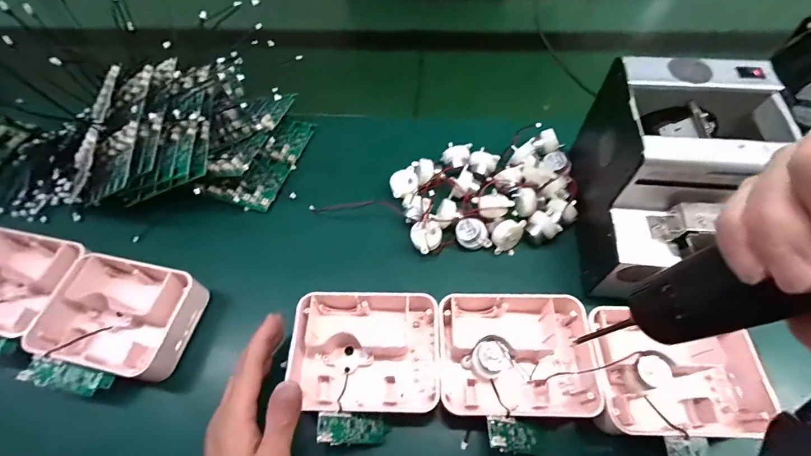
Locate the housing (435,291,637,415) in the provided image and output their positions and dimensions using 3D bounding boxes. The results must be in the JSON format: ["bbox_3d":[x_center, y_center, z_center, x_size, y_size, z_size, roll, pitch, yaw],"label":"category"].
[{"bbox_3d":[0.105,0.109,0.335,0.147,0.046,0.100,0,57,4],"label":"housing"}]

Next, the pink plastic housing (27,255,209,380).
[{"bbox_3d":[-0.276,0.088,0.373,0.130,0.052,0.102,9,58,9],"label":"pink plastic housing"}]

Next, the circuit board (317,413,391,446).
[{"bbox_3d":[-0.041,0.162,0.305,0.064,0.007,0.021,24,50,-31],"label":"circuit board"}]

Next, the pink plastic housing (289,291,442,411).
[{"bbox_3d":[-0.034,0.108,0.342,0.128,0.045,0.104,-4,56,1],"label":"pink plastic housing"}]

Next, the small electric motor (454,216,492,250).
[{"bbox_3d":[0.071,0.006,0.406,0.028,0.023,0.038,-21,92,34],"label":"small electric motor"}]

